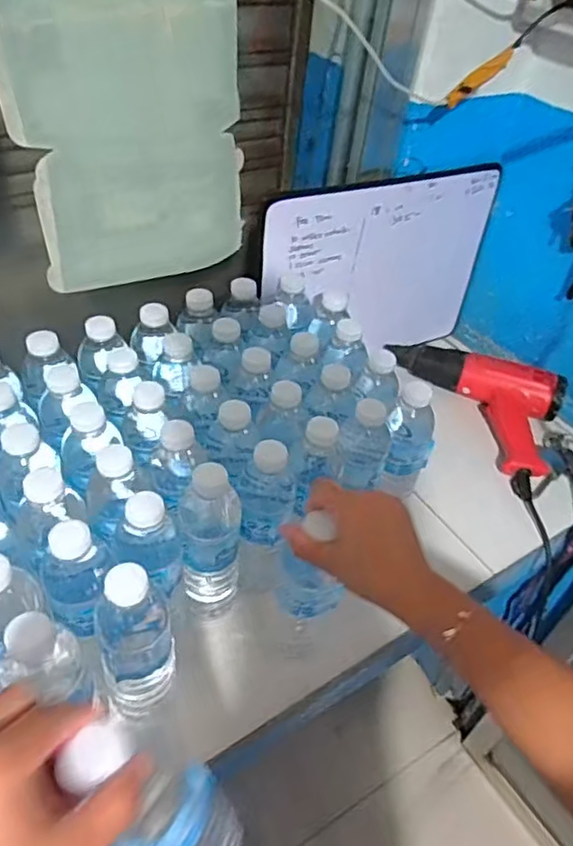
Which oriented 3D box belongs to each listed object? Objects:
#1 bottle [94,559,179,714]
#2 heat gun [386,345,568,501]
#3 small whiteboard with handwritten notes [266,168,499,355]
[{"bbox_3d":[-0.121,0.169,0.494,0.058,0.130,0.066,-10,46,-18],"label":"bottle"},{"bbox_3d":[0.308,-0.039,0.907,0.157,0.073,0.291,-18,49,-25],"label":"heat gun"},{"bbox_3d":[0.134,-0.215,0.885,0.382,0.272,0.020,-17,46,-25],"label":"small whiteboard with handwritten notes"}]

